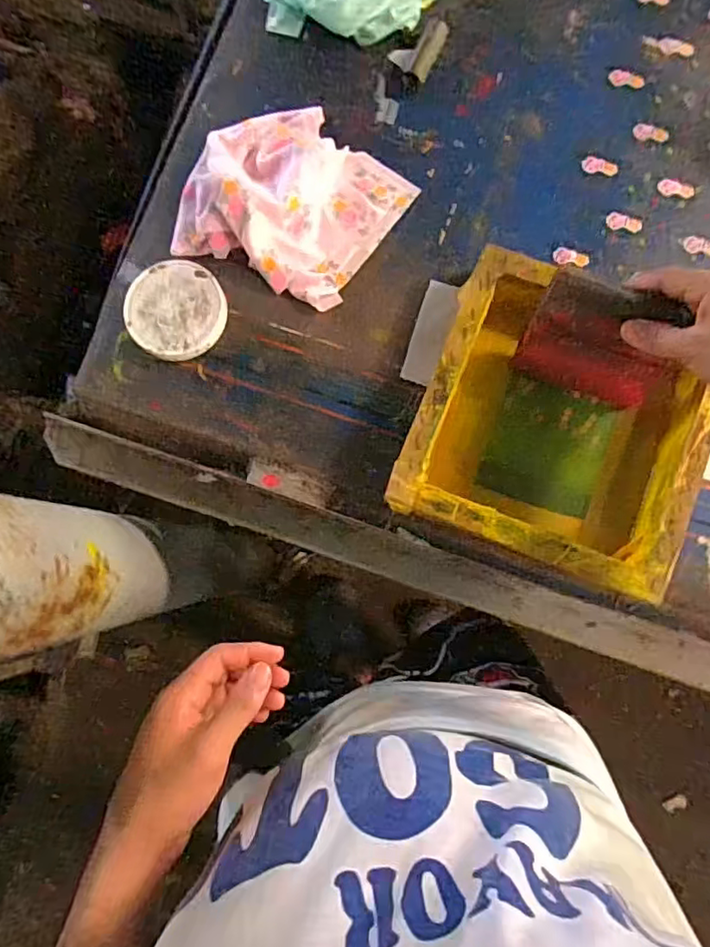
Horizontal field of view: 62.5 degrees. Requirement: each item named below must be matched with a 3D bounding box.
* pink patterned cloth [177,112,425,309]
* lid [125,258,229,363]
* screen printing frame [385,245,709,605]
[{"bbox_3d":[-0.064,-0.266,0.550,0.192,0.041,0.188,33,84,5],"label":"pink patterned cloth"},{"bbox_3d":[-0.167,-0.155,0.547,0.090,0.008,0.096,-43,84,-5],"label":"lid"},{"bbox_3d":[0.178,-0.044,0.513,0.236,0.044,0.239,20,83,3],"label":"screen printing frame"}]

